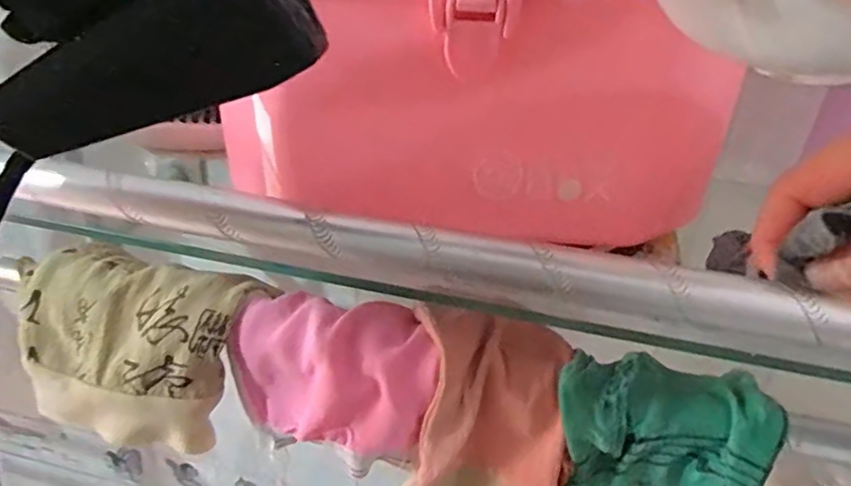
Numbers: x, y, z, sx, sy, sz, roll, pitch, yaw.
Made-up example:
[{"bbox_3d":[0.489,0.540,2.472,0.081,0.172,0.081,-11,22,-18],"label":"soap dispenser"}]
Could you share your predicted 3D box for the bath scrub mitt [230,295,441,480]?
[{"bbox_3d":[-0.049,0.075,0.330,0.110,0.083,0.043,9,31,8],"label":"bath scrub mitt"}]

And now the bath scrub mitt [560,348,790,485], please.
[{"bbox_3d":[0.110,0.112,0.306,0.099,0.098,0.055,11,32,12],"label":"bath scrub mitt"}]

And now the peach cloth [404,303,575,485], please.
[{"bbox_3d":[0.030,0.098,0.318,0.080,0.109,0.063,7,31,6],"label":"peach cloth"}]

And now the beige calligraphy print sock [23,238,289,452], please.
[{"bbox_3d":[-0.158,0.058,0.332,0.123,0.097,0.026,11,2,10],"label":"beige calligraphy print sock"}]

